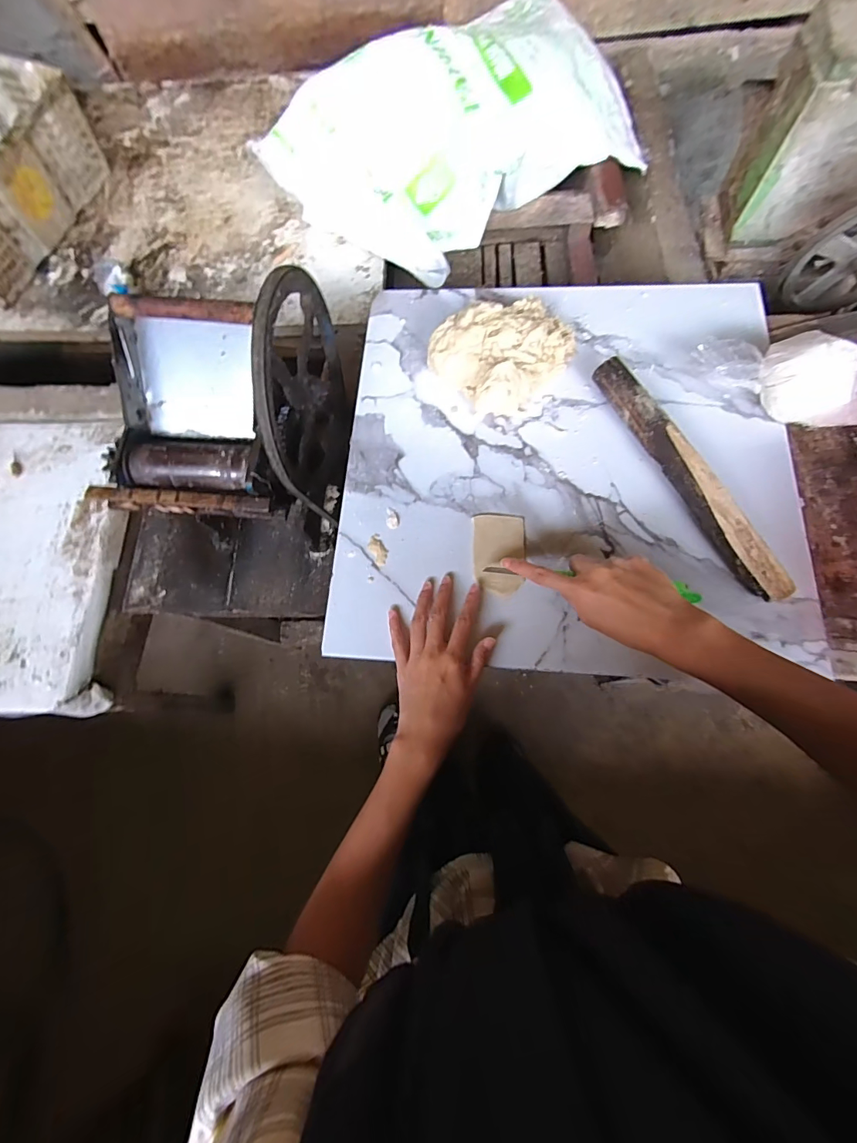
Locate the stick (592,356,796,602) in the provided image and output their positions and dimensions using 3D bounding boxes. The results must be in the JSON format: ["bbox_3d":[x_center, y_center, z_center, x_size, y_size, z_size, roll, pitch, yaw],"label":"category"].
[{"bbox_3d":[0.270,-0.104,0.466,0.033,0.034,0.300,-25,74,-5],"label":"stick"}]

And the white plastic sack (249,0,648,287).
[{"bbox_3d":[0.056,-0.821,0.833,0.640,0.206,0.402,-34,75,-8],"label":"white plastic sack"}]

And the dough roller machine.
[{"bbox_3d":[-0.255,-0.205,0.585,0.241,0.309,0.290,7,74,4],"label":"dough roller machine"}]

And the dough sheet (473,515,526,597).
[{"bbox_3d":[0.077,-0.020,0.470,0.054,0.004,0.089,-2,72,7],"label":"dough sheet"}]

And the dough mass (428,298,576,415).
[{"bbox_3d":[0.089,-0.267,0.518,0.148,0.061,0.134,-41,76,-9],"label":"dough mass"}]

